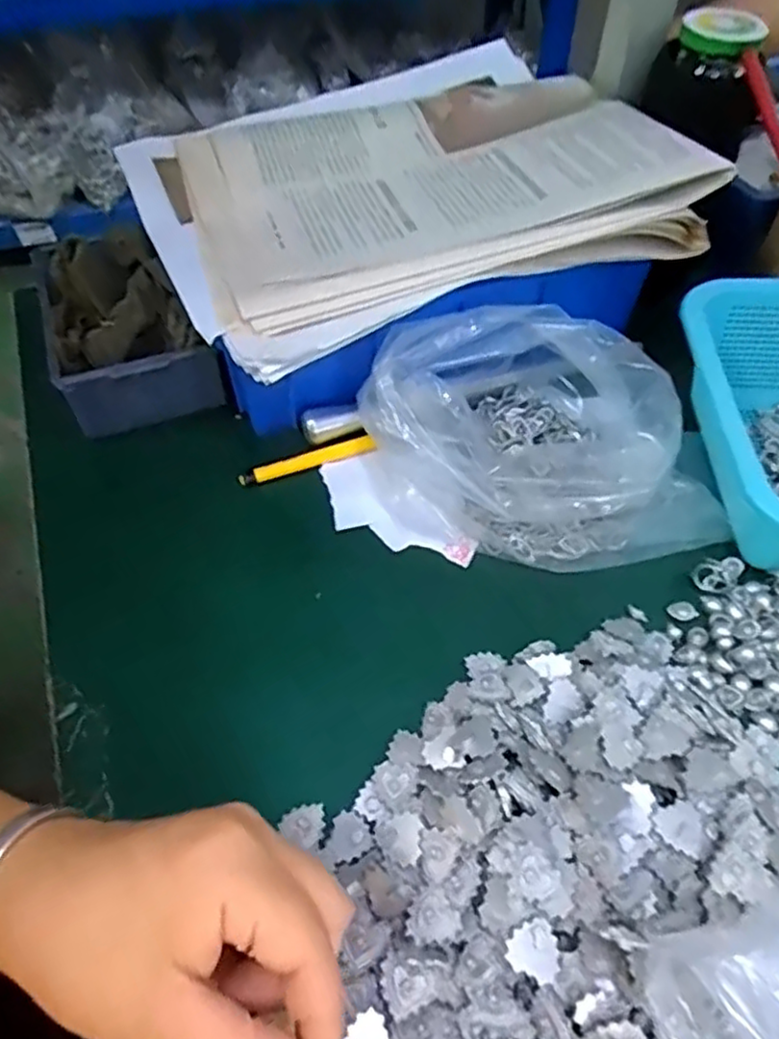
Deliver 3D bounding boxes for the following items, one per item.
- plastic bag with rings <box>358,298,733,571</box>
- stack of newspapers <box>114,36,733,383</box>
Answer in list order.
[{"bbox_3d":[0.085,-0.045,0.376,0.161,0.072,0.151,-23,56,-17],"label":"plastic bag with rings"},{"bbox_3d":[0.003,-0.207,0.408,0.286,0.045,0.228,-20,55,-15],"label":"stack of newspapers"}]

